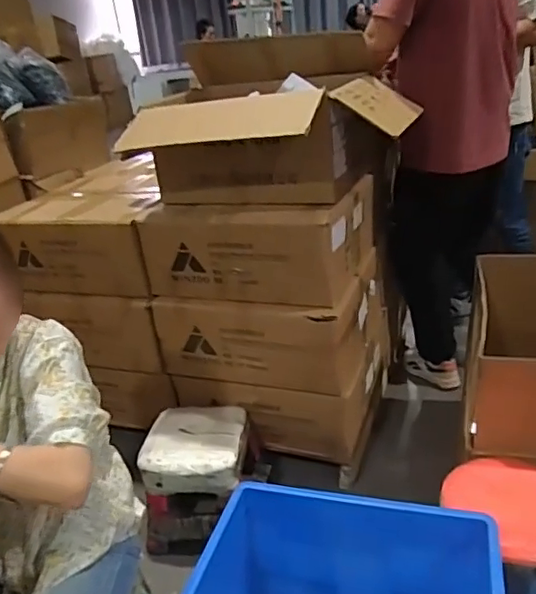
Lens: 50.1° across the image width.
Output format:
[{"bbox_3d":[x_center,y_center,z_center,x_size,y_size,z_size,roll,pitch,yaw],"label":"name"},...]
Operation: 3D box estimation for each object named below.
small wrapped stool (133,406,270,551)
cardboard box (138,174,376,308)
[{"bbox_3d":[-0.163,0.480,1.534,0.290,0.268,0.275,-2,26,10],"label":"small wrapped stool"},{"bbox_3d":[-0.024,-0.165,1.562,0.536,0.234,0.347,3,27,20],"label":"cardboard box"}]

